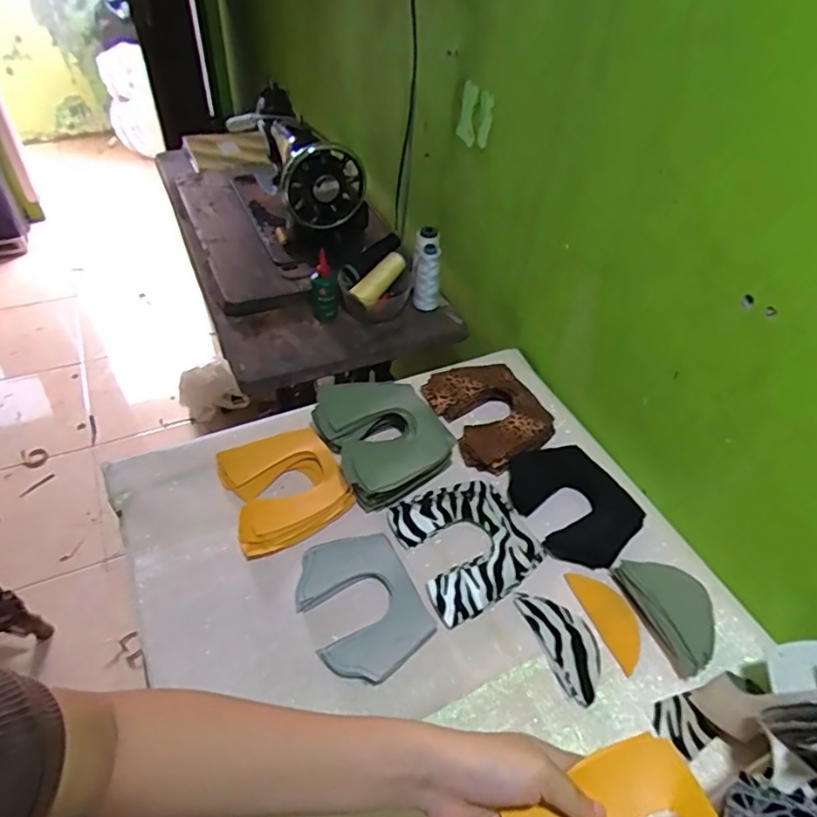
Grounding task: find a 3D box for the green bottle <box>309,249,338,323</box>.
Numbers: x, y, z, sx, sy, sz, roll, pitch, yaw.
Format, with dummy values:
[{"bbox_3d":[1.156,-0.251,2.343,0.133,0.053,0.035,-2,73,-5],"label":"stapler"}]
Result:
[{"bbox_3d":[-0.140,-0.199,0.934,0.044,0.108,0.043,-12,48,-14],"label":"green bottle"}]

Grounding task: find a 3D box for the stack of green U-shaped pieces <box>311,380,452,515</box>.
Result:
[{"bbox_3d":[-0.041,0.032,0.742,0.143,0.051,0.183,-24,52,-24],"label":"stack of green U-shaped pieces"}]

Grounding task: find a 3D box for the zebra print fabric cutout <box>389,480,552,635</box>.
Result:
[{"bbox_3d":[0.072,0.153,0.661,0.147,0.010,0.154,-18,50,-20],"label":"zebra print fabric cutout"}]

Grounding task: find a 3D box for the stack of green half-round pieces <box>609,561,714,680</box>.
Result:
[{"bbox_3d":[0.279,0.210,0.602,0.068,0.034,0.126,-11,48,-14],"label":"stack of green half-round pieces"}]

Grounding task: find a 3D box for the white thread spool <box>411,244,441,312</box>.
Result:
[{"bbox_3d":[0.031,-0.217,0.959,0.042,0.114,0.036,3,46,-1],"label":"white thread spool"}]

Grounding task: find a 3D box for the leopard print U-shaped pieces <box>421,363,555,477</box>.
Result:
[{"bbox_3d":[0.112,0.002,0.798,0.139,0.027,0.168,-22,51,-23],"label":"leopard print U-shaped pieces"}]

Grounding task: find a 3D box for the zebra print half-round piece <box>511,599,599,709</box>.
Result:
[{"bbox_3d":[0.165,0.242,0.591,0.057,0.005,0.115,-16,49,-18],"label":"zebra print half-round piece"}]

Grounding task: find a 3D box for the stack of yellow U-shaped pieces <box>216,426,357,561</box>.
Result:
[{"bbox_3d":[-0.151,0.095,0.701,0.136,0.015,0.158,-18,50,-19],"label":"stack of yellow U-shaped pieces"}]

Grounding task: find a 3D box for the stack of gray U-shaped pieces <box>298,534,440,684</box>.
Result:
[{"bbox_3d":[-0.050,0.202,0.599,0.117,0.009,0.156,-22,51,-23],"label":"stack of gray U-shaped pieces"}]

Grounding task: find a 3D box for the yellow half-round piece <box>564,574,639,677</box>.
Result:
[{"bbox_3d":[0.220,0.226,0.616,0.048,0.004,0.111,-13,44,-16],"label":"yellow half-round piece"}]

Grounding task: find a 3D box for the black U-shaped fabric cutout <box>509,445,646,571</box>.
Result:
[{"bbox_3d":[0.199,0.108,0.699,0.118,0.030,0.165,-23,52,-23],"label":"black U-shaped fabric cutout"}]

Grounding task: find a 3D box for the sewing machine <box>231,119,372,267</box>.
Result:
[{"bbox_3d":[-0.230,-0.451,1.069,0.163,0.209,0.402,-20,50,-21],"label":"sewing machine"}]

